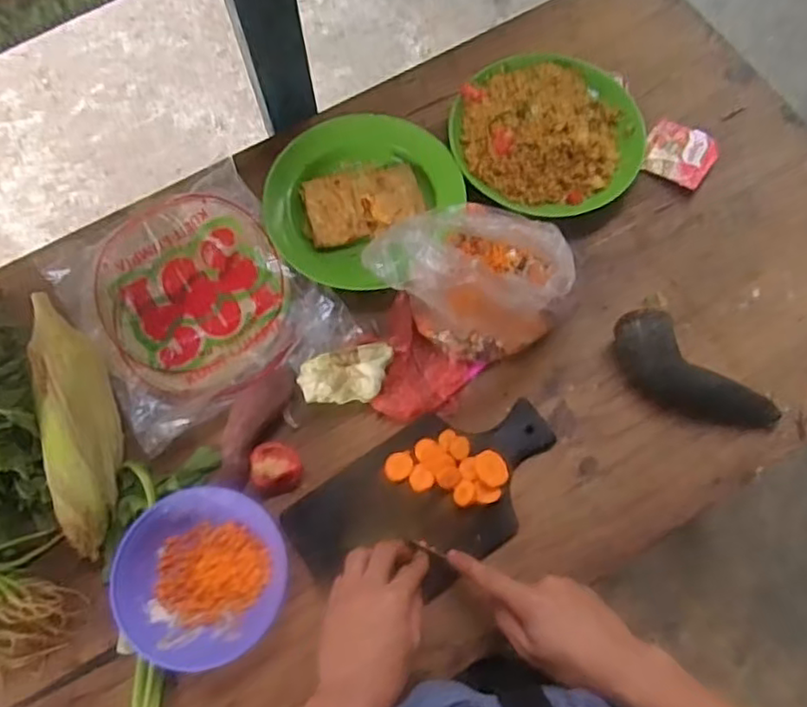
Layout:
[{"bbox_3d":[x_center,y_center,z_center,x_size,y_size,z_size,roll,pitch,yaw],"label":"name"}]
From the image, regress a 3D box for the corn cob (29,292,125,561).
[{"bbox_3d":[-0.312,0.058,0.633,0.061,0.059,0.266,-17,76,-5],"label":"corn cob"}]

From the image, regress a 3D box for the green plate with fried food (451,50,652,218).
[{"bbox_3d":[0.166,-0.257,0.751,0.210,0.053,0.222,0,75,-1],"label":"green plate with fried food"}]

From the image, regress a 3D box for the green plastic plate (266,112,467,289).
[{"bbox_3d":[-0.059,-0.177,0.727,0.188,0.044,0.205,0,75,-1],"label":"green plastic plate"}]

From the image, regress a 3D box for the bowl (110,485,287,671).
[{"bbox_3d":[-0.176,0.196,0.591,0.141,0.044,0.145,0,75,-1],"label":"bowl"}]

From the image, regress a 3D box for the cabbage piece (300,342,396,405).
[{"bbox_3d":[-0.054,0.023,0.643,0.092,0.062,0.047,-18,76,-6],"label":"cabbage piece"}]

